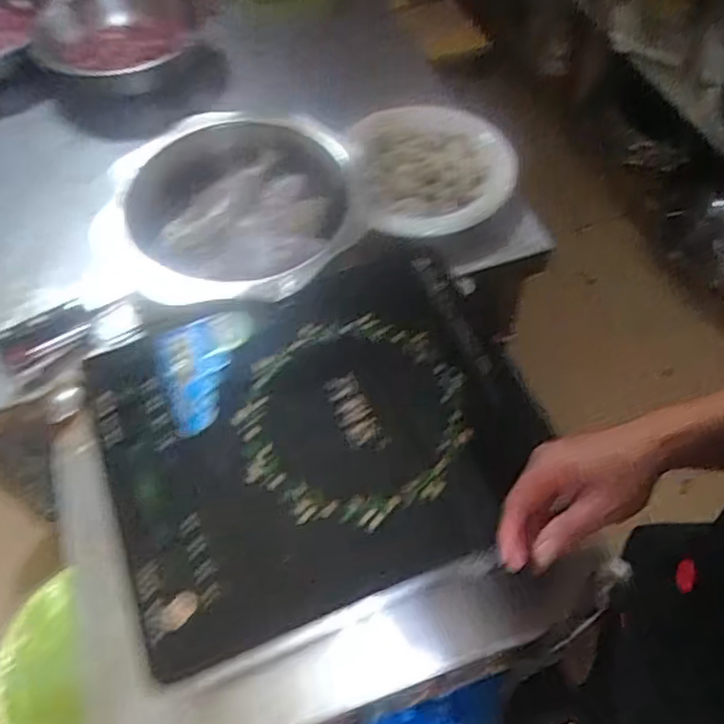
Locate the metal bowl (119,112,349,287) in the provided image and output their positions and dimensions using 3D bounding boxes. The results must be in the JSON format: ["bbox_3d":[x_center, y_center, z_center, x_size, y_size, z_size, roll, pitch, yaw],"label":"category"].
[{"bbox_3d":[-0.158,-0.190,0.791,0.253,0.114,0.253,-1,58,2],"label":"metal bowl"}]

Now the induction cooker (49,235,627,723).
[{"bbox_3d":[-0.046,0.093,0.614,0.443,0.100,0.364,-16,59,-8],"label":"induction cooker"}]

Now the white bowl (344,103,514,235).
[{"bbox_3d":[0.095,-0.261,0.848,0.218,0.054,0.225,-1,58,2],"label":"white bowl"}]

